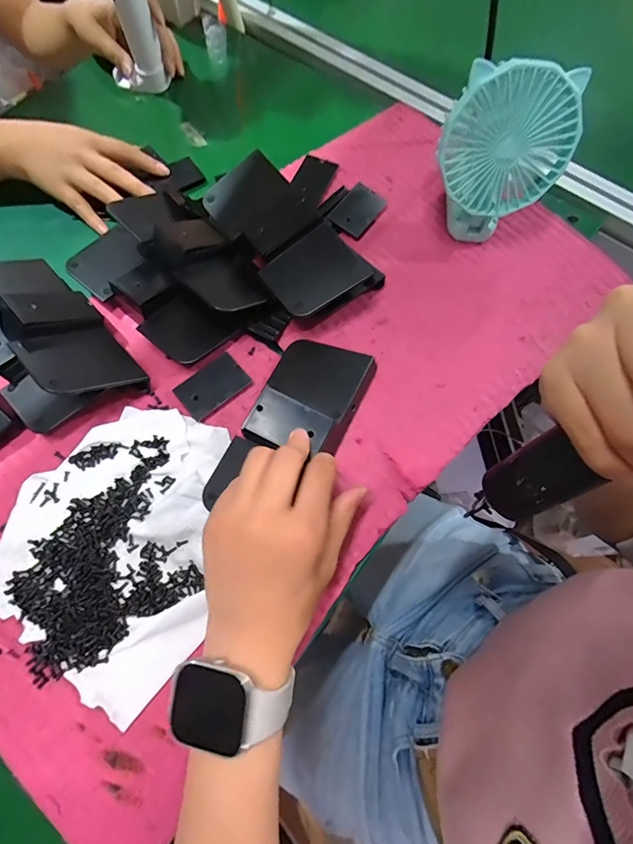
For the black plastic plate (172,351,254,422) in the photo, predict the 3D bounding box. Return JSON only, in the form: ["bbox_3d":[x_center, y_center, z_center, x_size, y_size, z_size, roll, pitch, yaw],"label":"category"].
[{"bbox_3d":[-0.085,-0.030,0.335,0.054,0.005,0.034,-41,76,-14],"label":"black plastic plate"}]

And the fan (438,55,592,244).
[{"bbox_3d":[0.147,-0.213,0.341,0.094,0.130,0.050,-2,70,-1],"label":"fan"}]

